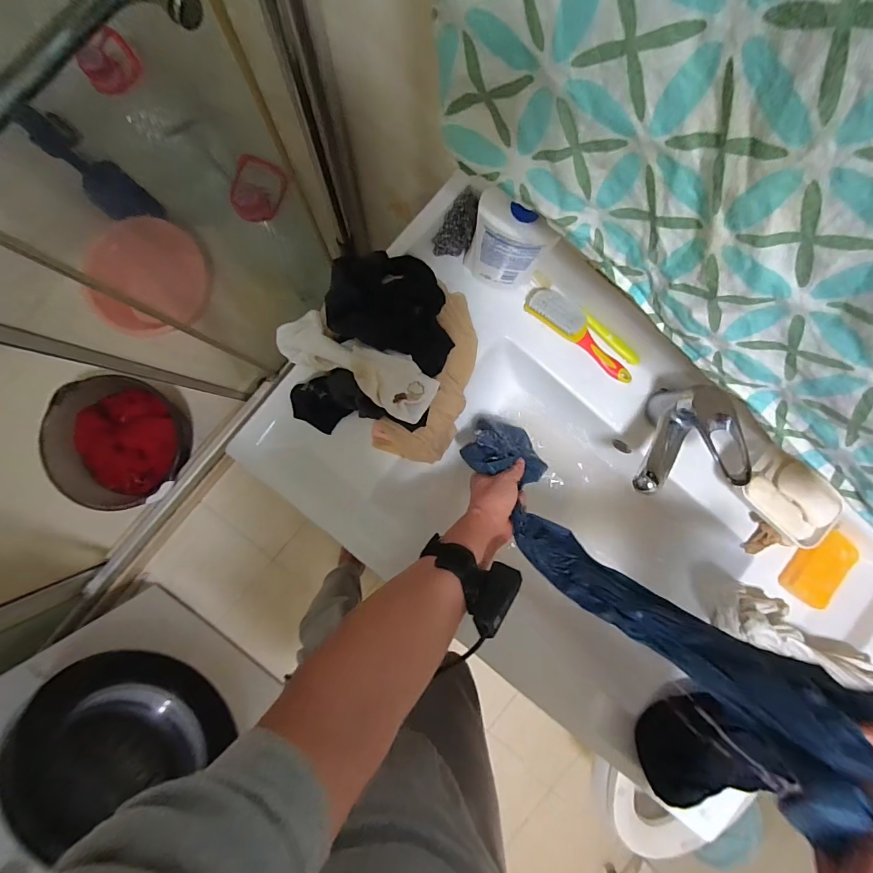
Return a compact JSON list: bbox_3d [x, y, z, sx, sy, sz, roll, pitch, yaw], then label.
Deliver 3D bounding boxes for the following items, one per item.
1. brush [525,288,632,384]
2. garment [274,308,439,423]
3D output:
[{"bbox_3d":[0.193,-0.133,0.539,0.173,0.031,0.039,35,87,-3],"label":"brush"},{"bbox_3d":[-0.095,-0.087,0.485,0.197,0.046,0.065,28,88,-4],"label":"garment"}]

